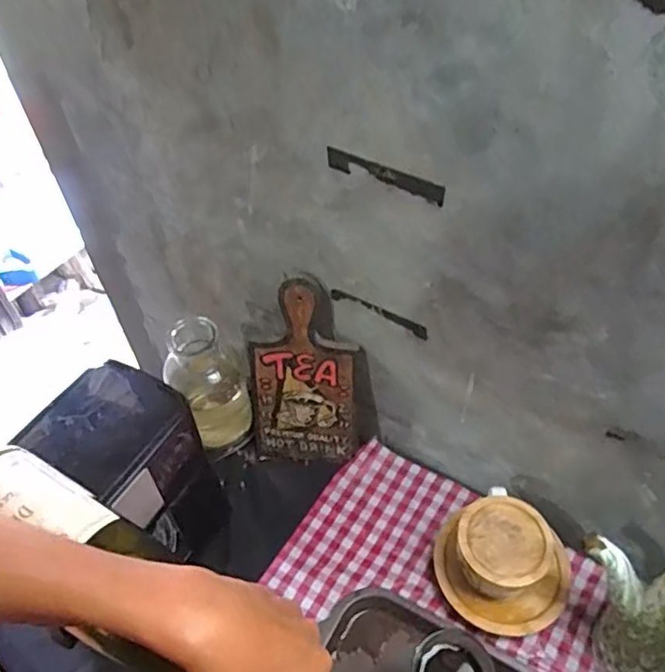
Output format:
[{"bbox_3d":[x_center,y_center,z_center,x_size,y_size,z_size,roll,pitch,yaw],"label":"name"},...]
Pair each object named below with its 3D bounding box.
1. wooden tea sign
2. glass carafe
[{"bbox_3d":[-0.029,0.052,0.791,0.158,0.276,0.026,0,33,8],"label":"wooden tea sign"},{"bbox_3d":[-0.170,0.065,0.833,0.097,0.186,0.094,-20,51,-14],"label":"glass carafe"}]

